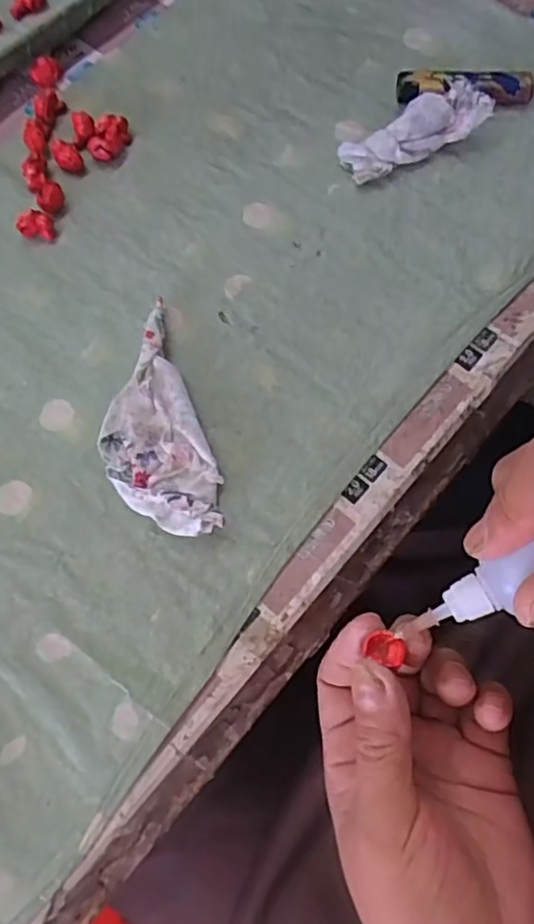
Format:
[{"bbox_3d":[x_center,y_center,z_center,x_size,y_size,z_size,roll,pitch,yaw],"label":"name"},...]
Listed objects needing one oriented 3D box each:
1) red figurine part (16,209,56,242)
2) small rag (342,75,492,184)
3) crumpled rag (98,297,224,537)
[{"bbox_3d":[-0.127,-0.130,0.353,0.019,0.011,0.011,6,71,2],"label":"red figurine part"},{"bbox_3d":[0.084,-0.186,0.359,0.085,0.029,0.023,-23,73,-8],"label":"small rag"},{"bbox_3d":[-0.058,-0.016,0.316,0.050,0.016,0.118,-21,72,-7],"label":"crumpled rag"}]

